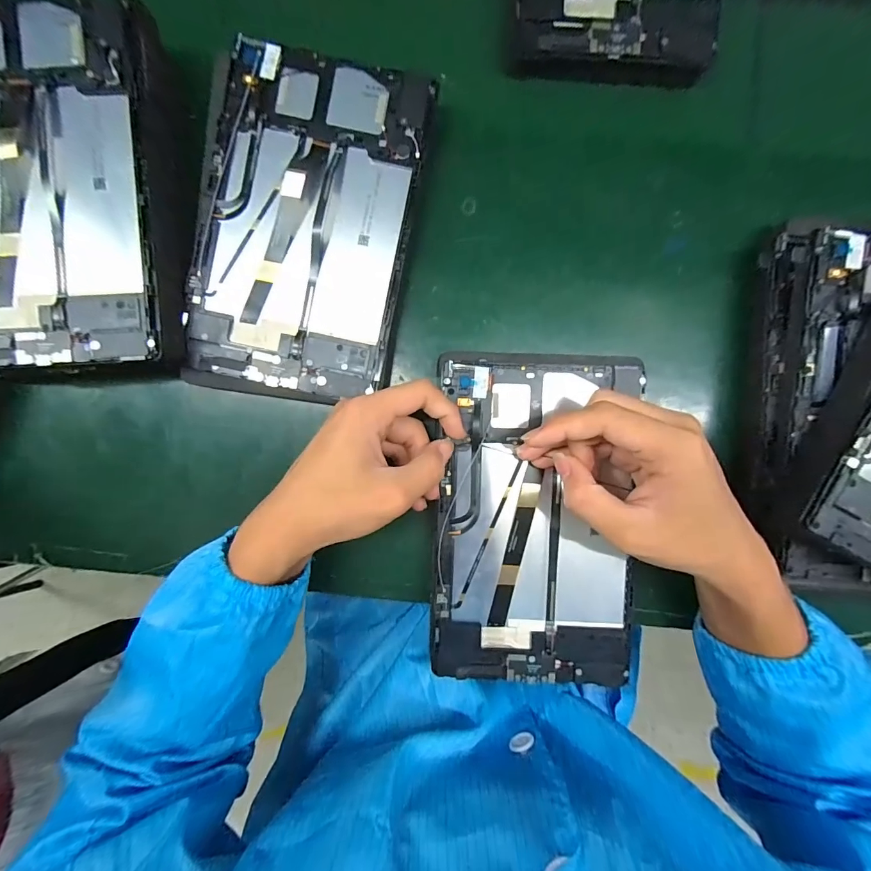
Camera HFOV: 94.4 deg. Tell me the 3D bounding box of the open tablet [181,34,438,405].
[{"bbox_3d":[-0.097,-0.150,0.294,0.154,0.012,0.242,10,92,0],"label":"open tablet"}]

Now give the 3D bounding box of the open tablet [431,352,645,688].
[{"bbox_3d":[0.075,0.063,0.305,0.147,0.009,0.245,1,92,-1],"label":"open tablet"}]

